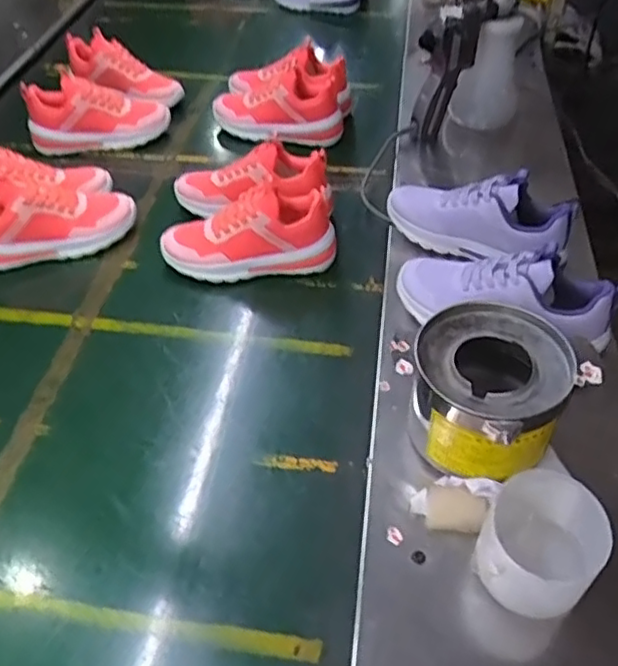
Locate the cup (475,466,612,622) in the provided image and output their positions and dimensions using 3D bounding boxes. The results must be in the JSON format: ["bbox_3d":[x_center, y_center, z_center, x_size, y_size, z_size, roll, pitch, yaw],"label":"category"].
[{"bbox_3d":[0.187,0.174,0.534,0.082,0.086,0.089,0,46,0],"label":"cup"}]

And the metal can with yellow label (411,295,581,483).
[{"bbox_3d":[0.170,0.058,0.629,0.137,0.112,0.145,-1,47,1],"label":"metal can with yellow label"}]

